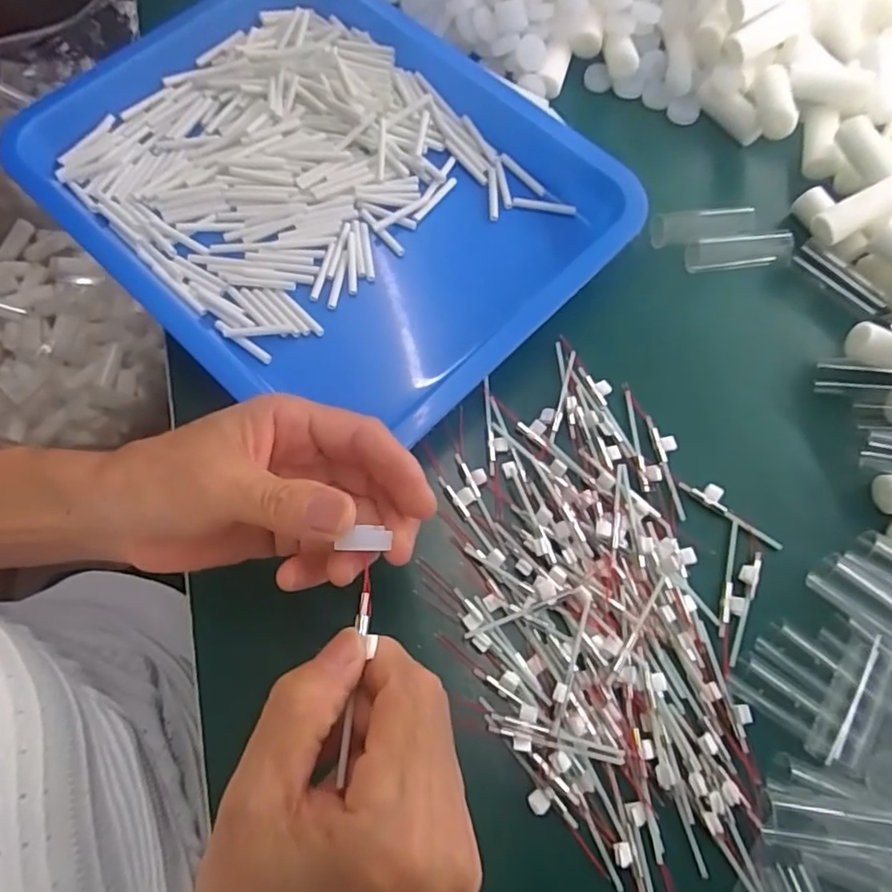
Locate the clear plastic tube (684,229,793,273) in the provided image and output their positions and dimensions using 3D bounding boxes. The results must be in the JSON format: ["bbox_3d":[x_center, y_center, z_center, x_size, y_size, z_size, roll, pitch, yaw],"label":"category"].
[{"bbox_3d":[0.180,-0.118,0.376,0.063,0.014,0.016,-6,70,-3],"label":"clear plastic tube"}]

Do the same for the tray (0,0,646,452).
[{"bbox_3d":[-0.076,-0.162,0.381,0.333,0.038,0.262,43,75,14],"label":"tray"}]

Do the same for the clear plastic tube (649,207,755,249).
[{"bbox_3d":[0.156,-0.131,0.372,0.059,0.014,0.018,-4,70,-2],"label":"clear plastic tube"}]

